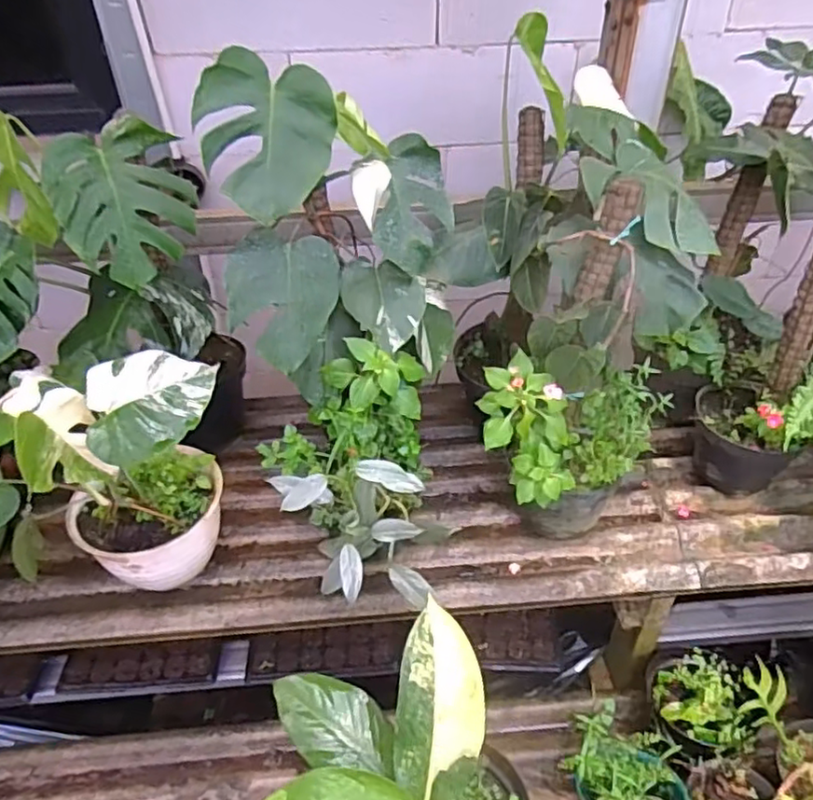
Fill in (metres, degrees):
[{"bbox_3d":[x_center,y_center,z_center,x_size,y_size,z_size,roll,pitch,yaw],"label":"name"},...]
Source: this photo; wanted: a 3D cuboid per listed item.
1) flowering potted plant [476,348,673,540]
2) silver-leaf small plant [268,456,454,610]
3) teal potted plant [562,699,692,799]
[{"bbox_3d":[0.239,0.076,0.953,0.272,0.280,0.158,-18,43,-18],"label":"flowering potted plant"},{"bbox_3d":[-0.058,0.205,0.875,0.192,0.247,0.117,-9,41,-9],"label":"silver-leaf small plant"},{"bbox_3d":[0.320,0.562,0.943,0.167,0.143,0.161,-1,40,1],"label":"teal potted plant"}]

